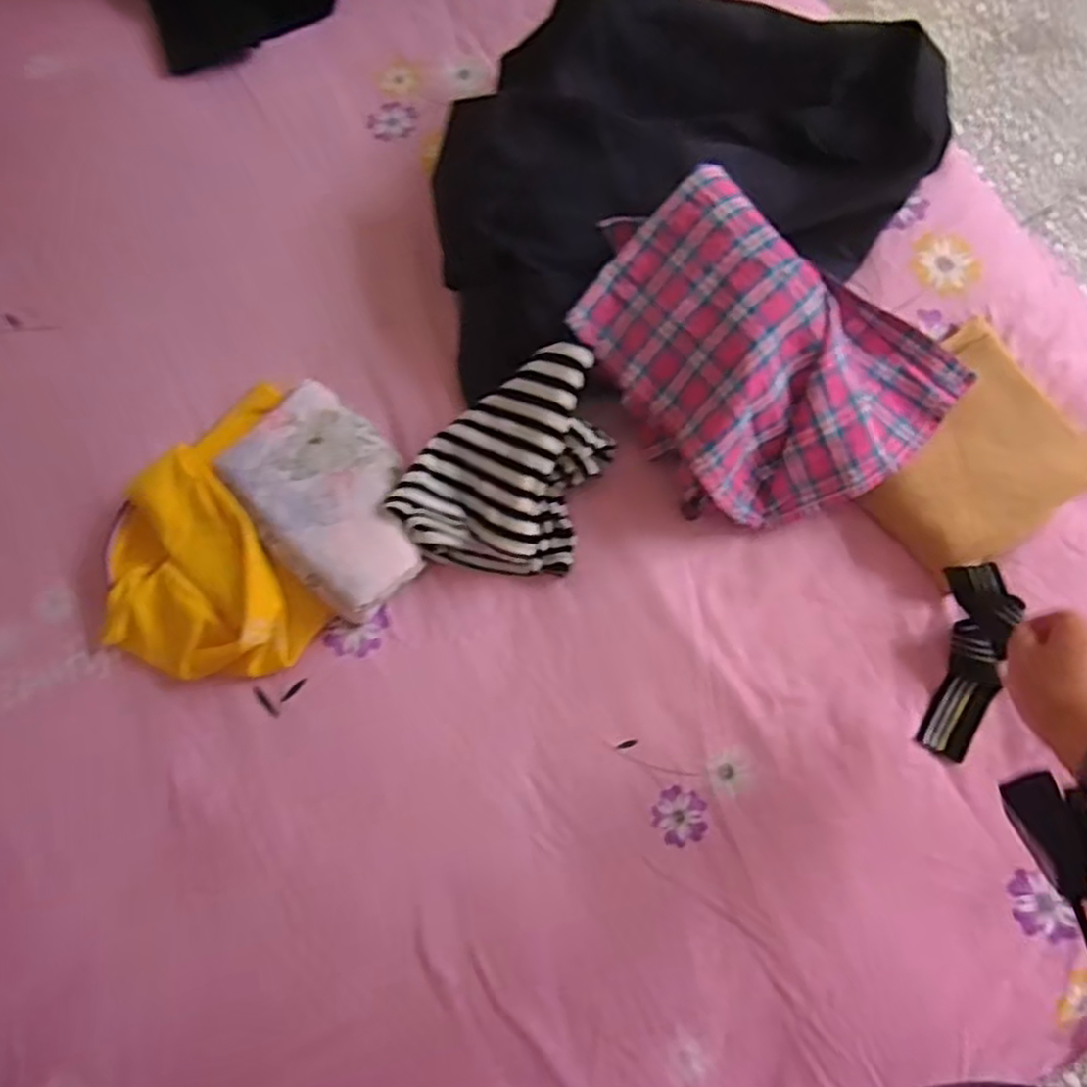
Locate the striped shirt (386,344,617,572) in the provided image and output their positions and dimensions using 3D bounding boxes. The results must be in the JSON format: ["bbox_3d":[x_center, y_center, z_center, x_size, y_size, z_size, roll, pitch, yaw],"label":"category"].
[{"bbox_3d":[-0.033,-0.076,0.693,0.164,0.083,0.200,19,77,7],"label":"striped shirt"}]

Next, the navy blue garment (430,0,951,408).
[{"bbox_3d":[0.128,-0.381,0.736,0.531,0.107,0.324,-22,77,-4],"label":"navy blue garment"}]

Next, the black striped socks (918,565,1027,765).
[{"bbox_3d":[0.356,0.099,0.638,0.058,0.022,0.160,13,89,5],"label":"black striped socks"}]

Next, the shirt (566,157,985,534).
[{"bbox_3d":[0.199,-0.183,0.685,0.267,0.126,0.308,-32,76,-6],"label":"shirt"}]

